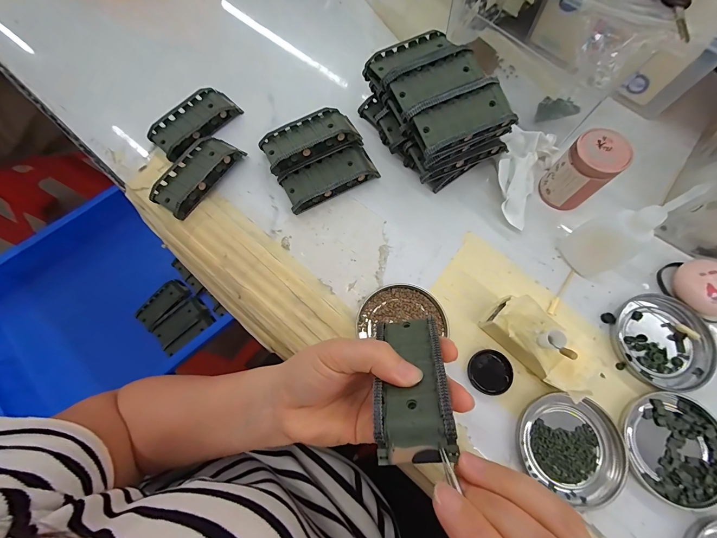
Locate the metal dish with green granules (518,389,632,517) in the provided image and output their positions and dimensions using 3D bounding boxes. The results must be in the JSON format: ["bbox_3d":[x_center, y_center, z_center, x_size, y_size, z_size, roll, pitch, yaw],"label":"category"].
[{"bbox_3d":[0.167,0.139,0.244,0.075,0.009,0.072,-1,73,2],"label":"metal dish with green granules"}]

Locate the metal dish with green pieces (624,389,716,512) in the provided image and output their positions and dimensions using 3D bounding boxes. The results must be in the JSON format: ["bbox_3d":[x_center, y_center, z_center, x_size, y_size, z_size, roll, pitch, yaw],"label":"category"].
[{"bbox_3d":[0.249,0.139,0.244,0.072,0.010,0.078,-1,73,2],"label":"metal dish with green pieces"}]

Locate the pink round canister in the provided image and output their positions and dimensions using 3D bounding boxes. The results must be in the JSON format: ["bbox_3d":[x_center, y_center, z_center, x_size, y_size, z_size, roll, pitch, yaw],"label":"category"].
[{"bbox_3d":[0.205,-0.089,0.287,0.042,0.063,0.045,-1,73,2],"label":"pink round canister"}]

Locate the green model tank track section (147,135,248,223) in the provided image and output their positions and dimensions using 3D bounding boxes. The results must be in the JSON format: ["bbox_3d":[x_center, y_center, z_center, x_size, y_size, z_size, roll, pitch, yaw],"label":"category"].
[{"bbox_3d":[-0.168,-0.099,0.323,0.047,0.023,0.095,32,77,11],"label":"green model tank track section"}]

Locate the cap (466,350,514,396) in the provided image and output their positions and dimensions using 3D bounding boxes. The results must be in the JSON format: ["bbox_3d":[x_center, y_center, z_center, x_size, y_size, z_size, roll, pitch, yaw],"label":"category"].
[{"bbox_3d":[0.112,0.088,0.264,0.036,0.007,0.034,-1,73,2],"label":"cap"}]

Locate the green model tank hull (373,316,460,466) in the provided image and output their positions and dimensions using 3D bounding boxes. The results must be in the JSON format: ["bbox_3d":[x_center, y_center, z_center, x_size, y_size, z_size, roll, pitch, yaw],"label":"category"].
[{"bbox_3d":[0.033,0.066,0.195,0.042,0.026,0.094,6,36,4],"label":"green model tank hull"}]

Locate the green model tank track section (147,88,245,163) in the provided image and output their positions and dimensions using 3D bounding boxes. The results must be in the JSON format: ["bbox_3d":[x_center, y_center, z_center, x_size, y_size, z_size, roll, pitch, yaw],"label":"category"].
[{"bbox_3d":[-0.181,-0.163,0.345,0.053,0.016,0.095,40,78,13],"label":"green model tank track section"}]

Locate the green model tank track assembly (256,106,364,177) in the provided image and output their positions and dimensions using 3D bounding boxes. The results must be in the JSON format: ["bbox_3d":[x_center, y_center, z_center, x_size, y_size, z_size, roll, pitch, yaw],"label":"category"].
[{"bbox_3d":[-0.050,-0.134,0.325,0.098,0.033,0.049,-26,74,-6],"label":"green model tank track assembly"}]

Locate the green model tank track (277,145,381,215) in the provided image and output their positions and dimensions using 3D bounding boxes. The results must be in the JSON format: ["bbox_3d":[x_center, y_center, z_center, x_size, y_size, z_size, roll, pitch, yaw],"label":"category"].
[{"bbox_3d":[-0.029,-0.095,0.321,0.096,0.019,0.040,-27,74,-6],"label":"green model tank track"}]

